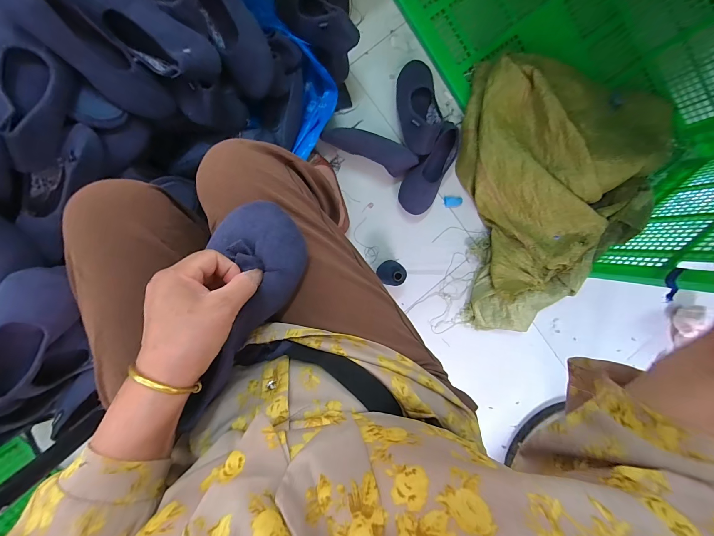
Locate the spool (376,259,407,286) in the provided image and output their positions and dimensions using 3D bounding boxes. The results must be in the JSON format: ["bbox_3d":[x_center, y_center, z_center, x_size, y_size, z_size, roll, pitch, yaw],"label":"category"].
[{"bbox_3d":[0.086,0.011,0.781,0.057,0.116,0.061,-1,95,-8],"label":"spool"}]

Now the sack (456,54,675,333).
[{"bbox_3d":[0.525,-0.183,0.787,0.440,0.189,0.670,-7,95,-7],"label":"sack"}]

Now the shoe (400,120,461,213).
[{"bbox_3d":[0.196,-0.252,0.789,0.099,0.068,0.228,32,90,-9],"label":"shoe"}]

